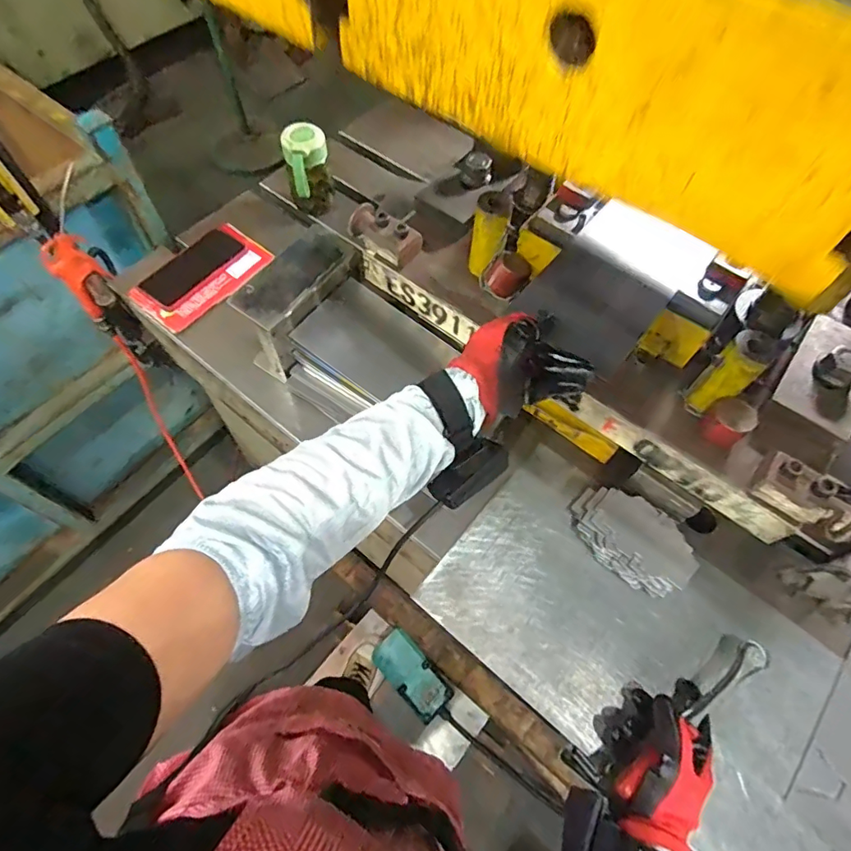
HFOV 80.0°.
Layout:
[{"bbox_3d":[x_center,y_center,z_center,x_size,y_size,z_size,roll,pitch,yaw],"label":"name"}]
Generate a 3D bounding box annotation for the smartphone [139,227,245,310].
[{"bbox_3d":[-0.353,-0.242,0.770,0.070,0.011,0.153,39,72,9],"label":"smartphone"}]

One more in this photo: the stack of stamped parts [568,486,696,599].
[{"bbox_3d":[0.233,0.129,0.585,0.137,0.051,0.079,38,67,17],"label":"stack of stamped parts"}]

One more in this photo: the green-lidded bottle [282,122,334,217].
[{"bbox_3d":[-0.184,-0.396,0.813,0.069,0.133,0.073,-10,62,-8],"label":"green-lidded bottle"}]

